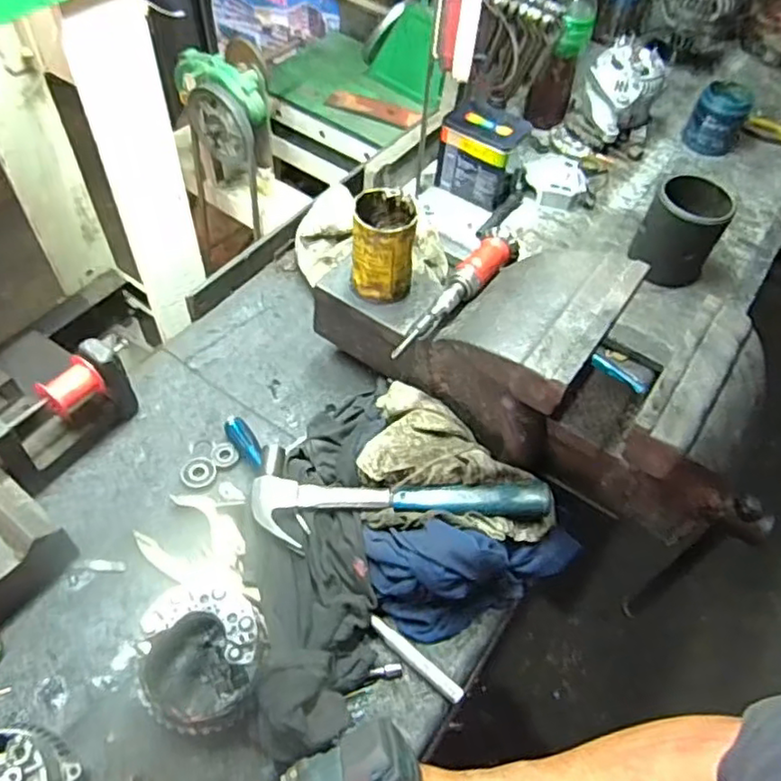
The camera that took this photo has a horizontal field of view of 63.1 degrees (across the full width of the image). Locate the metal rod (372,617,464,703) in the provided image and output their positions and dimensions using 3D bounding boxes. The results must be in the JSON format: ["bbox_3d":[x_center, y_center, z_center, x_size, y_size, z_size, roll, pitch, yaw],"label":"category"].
[{"bbox_3d":[0.026,0.284,0.675,0.120,0.011,0.017,36,59,20],"label":"metal rod"}]

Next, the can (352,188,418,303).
[{"bbox_3d":[-0.008,-0.172,0.757,0.073,0.114,0.083,6,54,0],"label":"can"}]

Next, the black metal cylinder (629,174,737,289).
[{"bbox_3d":[0.440,-0.240,0.965,0.109,0.133,0.098,29,57,15],"label":"black metal cylinder"}]

